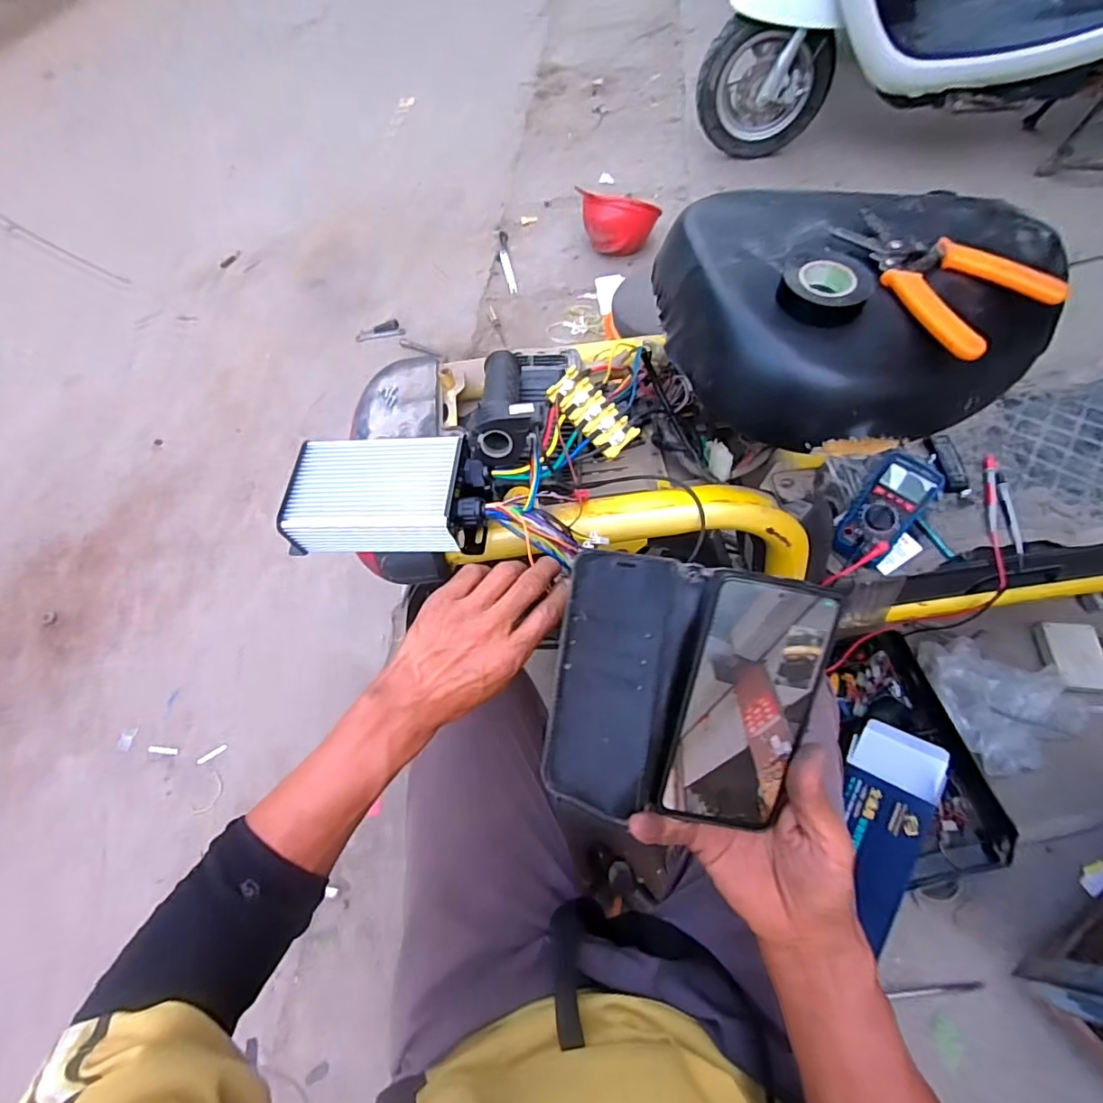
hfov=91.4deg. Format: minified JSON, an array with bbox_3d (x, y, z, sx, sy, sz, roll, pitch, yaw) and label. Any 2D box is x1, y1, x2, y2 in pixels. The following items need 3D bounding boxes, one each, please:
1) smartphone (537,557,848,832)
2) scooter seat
[{"bbox_3d":[0.079,0.088,0.334,0.157,0.035,0.159,8,98,14],"label":"smartphone"},{"bbox_3d":[0.245,-0.207,0.433,0.295,0.078,0.244,-8,60,2],"label":"scooter seat"}]

